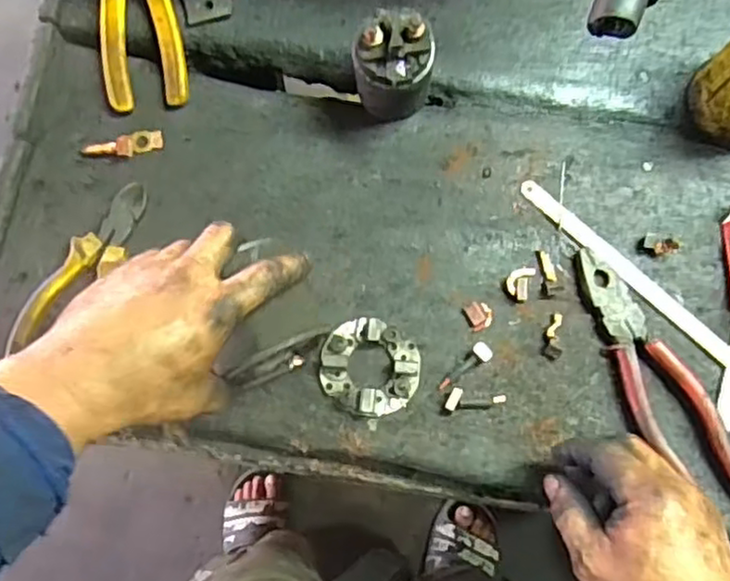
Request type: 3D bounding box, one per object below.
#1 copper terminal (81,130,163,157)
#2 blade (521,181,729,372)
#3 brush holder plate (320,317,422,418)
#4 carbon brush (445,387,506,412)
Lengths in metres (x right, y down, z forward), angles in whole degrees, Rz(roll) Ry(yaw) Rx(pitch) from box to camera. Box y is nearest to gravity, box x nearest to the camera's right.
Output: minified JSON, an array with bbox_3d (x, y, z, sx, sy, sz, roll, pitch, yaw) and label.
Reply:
[{"bbox_3d":[-0.180,-0.108,0.512,0.057,0.011,0.016,-14,79,-15],"label":"copper terminal"},{"bbox_3d":[0.230,0.023,0.489,0.298,0.007,0.016,41,82,7],"label":"blade"},{"bbox_3d":[0.004,0.054,0.488,0.068,0.016,0.067,0,79,0],"label":"brush holder plate"},{"bbox_3d":[0.078,0.076,0.484,0.042,0.009,0.015,-3,79,-1],"label":"carbon brush"}]

